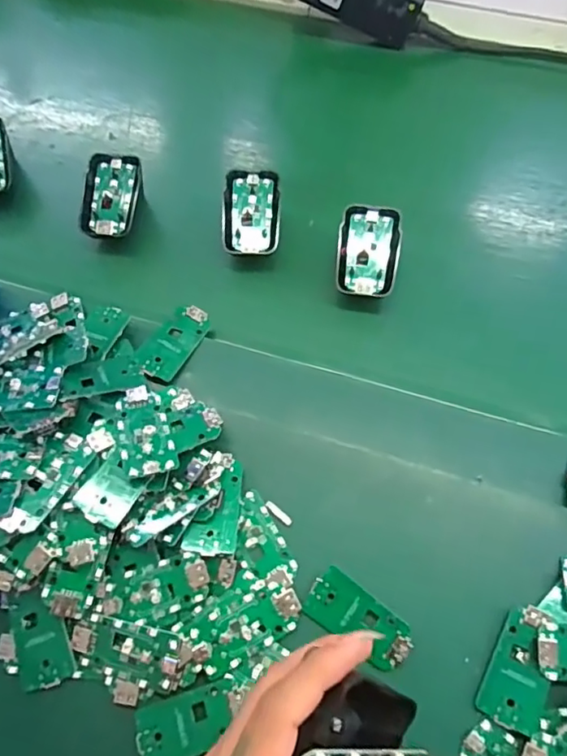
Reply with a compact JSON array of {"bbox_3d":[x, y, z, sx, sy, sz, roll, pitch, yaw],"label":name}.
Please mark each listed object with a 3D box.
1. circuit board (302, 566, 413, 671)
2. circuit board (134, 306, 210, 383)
[{"bbox_3d":[0.044,0.141,0.323,0.062,0.004,0.031,33,80,16],"label":"circuit board"},{"bbox_3d":[-0.079,-0.026,0.400,0.031,0.005,0.062,30,64,6],"label":"circuit board"}]

